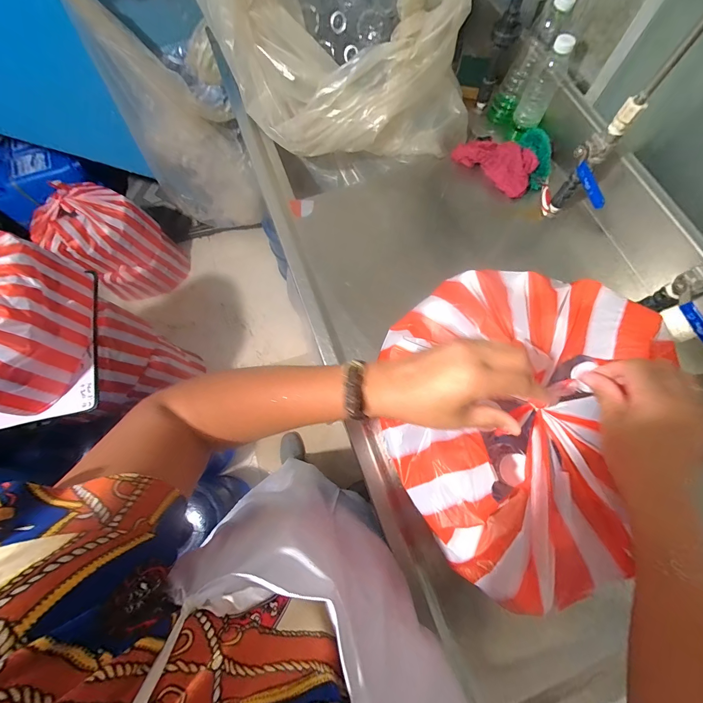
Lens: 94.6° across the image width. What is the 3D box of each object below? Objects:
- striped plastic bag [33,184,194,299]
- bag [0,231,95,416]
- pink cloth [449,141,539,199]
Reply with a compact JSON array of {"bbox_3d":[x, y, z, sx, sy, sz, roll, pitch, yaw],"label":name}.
[{"bbox_3d":[-0.991,-0.454,1.353,0.278,0.469,0.343,27,74,8],"label":"striped plastic bag"},{"bbox_3d":[-0.808,-0.079,0.722,0.323,0.243,0.354,17,73,5],"label":"bag"},{"bbox_3d":[0.294,-0.390,0.658,0.172,0.050,0.074,42,77,12],"label":"pink cloth"}]

